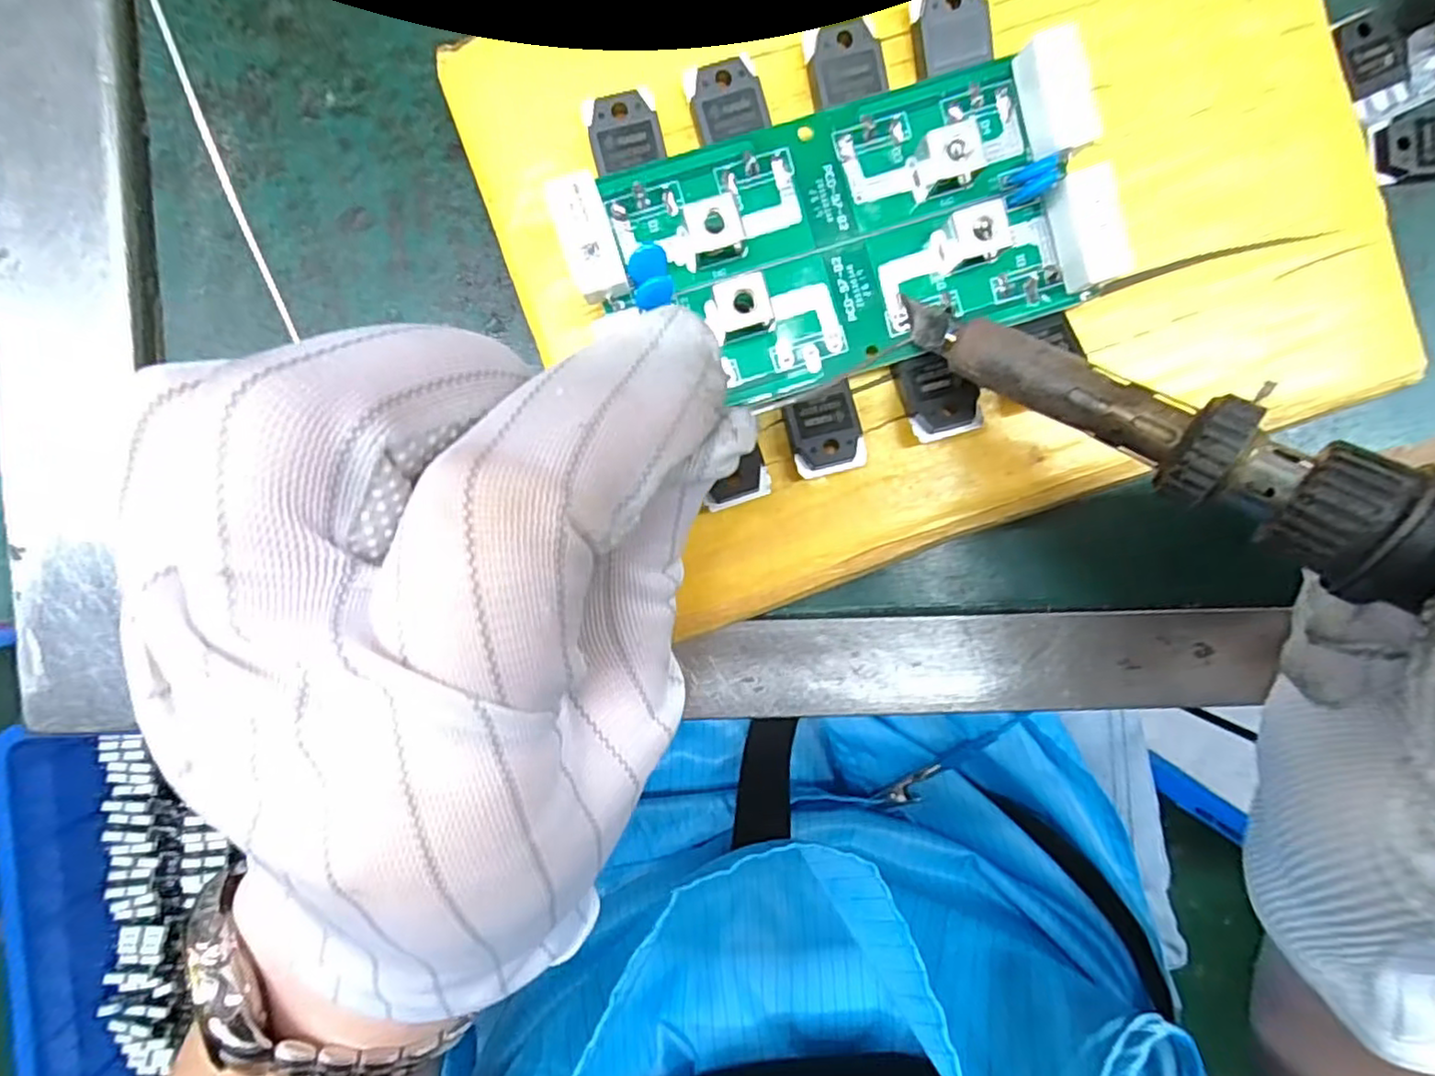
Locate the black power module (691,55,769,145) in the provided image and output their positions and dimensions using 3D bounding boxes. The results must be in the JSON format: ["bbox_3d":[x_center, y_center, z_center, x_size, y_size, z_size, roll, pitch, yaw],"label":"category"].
[{"bbox_3d":[0.003,-0.092,0.141,0.015,0.004,0.016,-9,95,-1],"label":"black power module"}]

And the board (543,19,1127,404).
[{"bbox_3d":[0.026,-0.063,0.137,0.109,0.013,0.056,-12,89,-3],"label":"board"}]

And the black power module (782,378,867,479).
[{"bbox_3d":[0.023,-0.023,0.147,0.016,0.007,0.018,-14,95,-1],"label":"black power module"}]

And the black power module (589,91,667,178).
[{"bbox_3d":[-0.019,-0.086,0.140,0.015,0.004,0.015,-9,95,-1],"label":"black power module"}]

